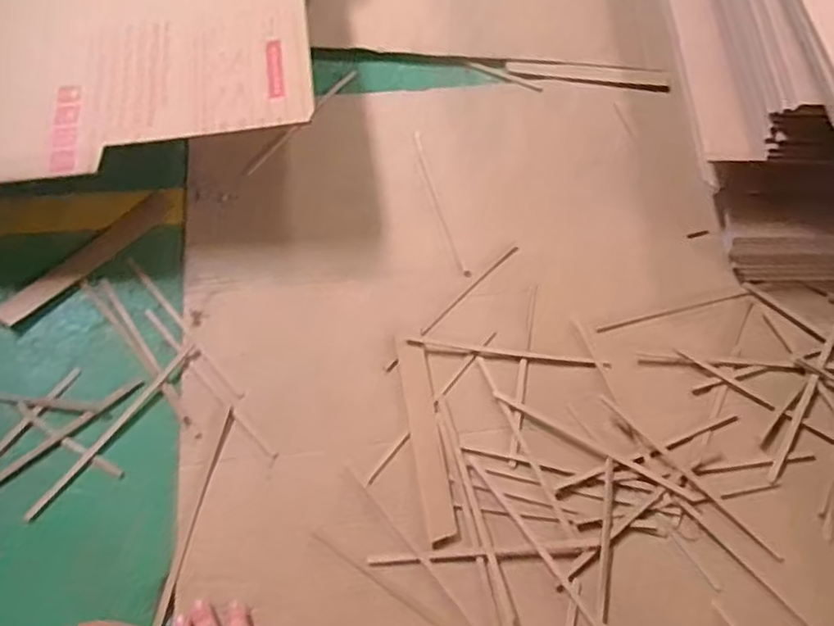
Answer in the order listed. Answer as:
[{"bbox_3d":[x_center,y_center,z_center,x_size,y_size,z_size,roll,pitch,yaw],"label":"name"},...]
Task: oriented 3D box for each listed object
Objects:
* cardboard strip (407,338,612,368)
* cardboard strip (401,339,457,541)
[{"bbox_3d":[0.107,0.046,0.760,0.232,0.005,0.011,6,62,1],"label":"cardboard strip"},{"bbox_3d":[0.011,0.132,0.708,0.032,0.004,0.215,-6,62,-5],"label":"cardboard strip"}]

